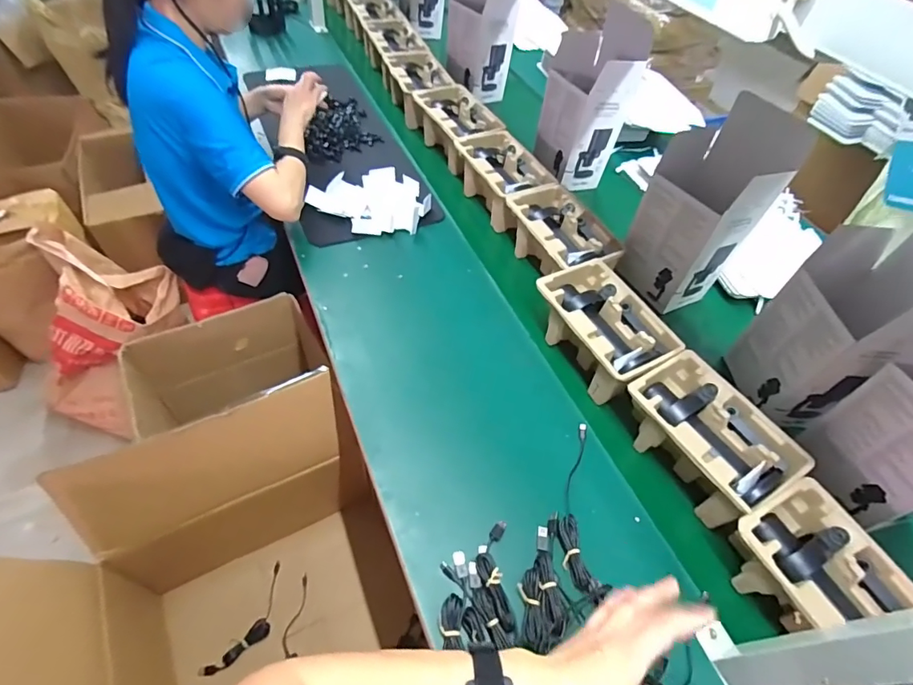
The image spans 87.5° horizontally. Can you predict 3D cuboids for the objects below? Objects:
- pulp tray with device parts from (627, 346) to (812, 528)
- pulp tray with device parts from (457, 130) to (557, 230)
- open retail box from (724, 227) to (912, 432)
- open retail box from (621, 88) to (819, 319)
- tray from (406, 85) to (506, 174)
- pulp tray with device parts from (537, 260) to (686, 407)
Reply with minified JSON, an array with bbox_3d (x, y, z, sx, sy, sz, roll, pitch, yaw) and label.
[{"bbox_3d":[0.370,0.149,0.715,0.154,0.110,0.231,-23,55,-23],"label":"pulp tray with device parts"},{"bbox_3d":[0.110,-0.372,1.093,0.162,0.103,0.241,-20,54,-20],"label":"pulp tray with device parts"},{"bbox_3d":[0.589,-0.026,0.718,0.165,0.330,0.190,-7,51,-11],"label":"open retail box"},{"bbox_3d":[0.442,-0.239,0.876,0.144,0.330,0.178,-31,58,-27],"label":"open retail box"},{"bbox_3d":[-0.005,-0.552,1.220,0.150,0.102,0.277,-22,55,-22],"label":"tray"},{"bbox_3d":[0.251,-0.017,0.832,0.154,0.108,0.234,-22,55,-22],"label":"pulp tray with device parts"}]

